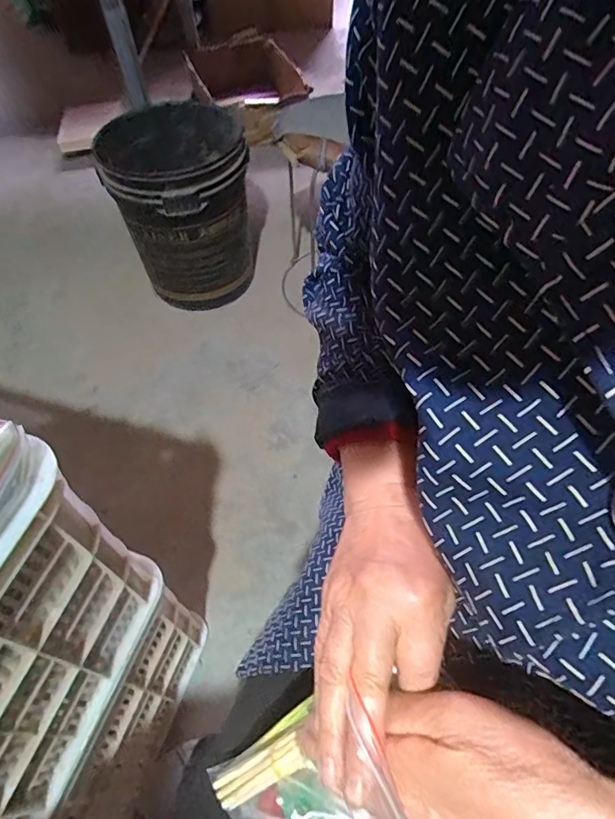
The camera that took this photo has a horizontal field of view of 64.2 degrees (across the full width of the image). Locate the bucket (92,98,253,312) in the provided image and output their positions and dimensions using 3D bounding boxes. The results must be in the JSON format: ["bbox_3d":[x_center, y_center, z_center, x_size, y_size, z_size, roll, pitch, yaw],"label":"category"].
[{"bbox_3d":[-0.331,-0.548,1.353,0.356,0.387,0.373,-1,55,1],"label":"bucket"}]

